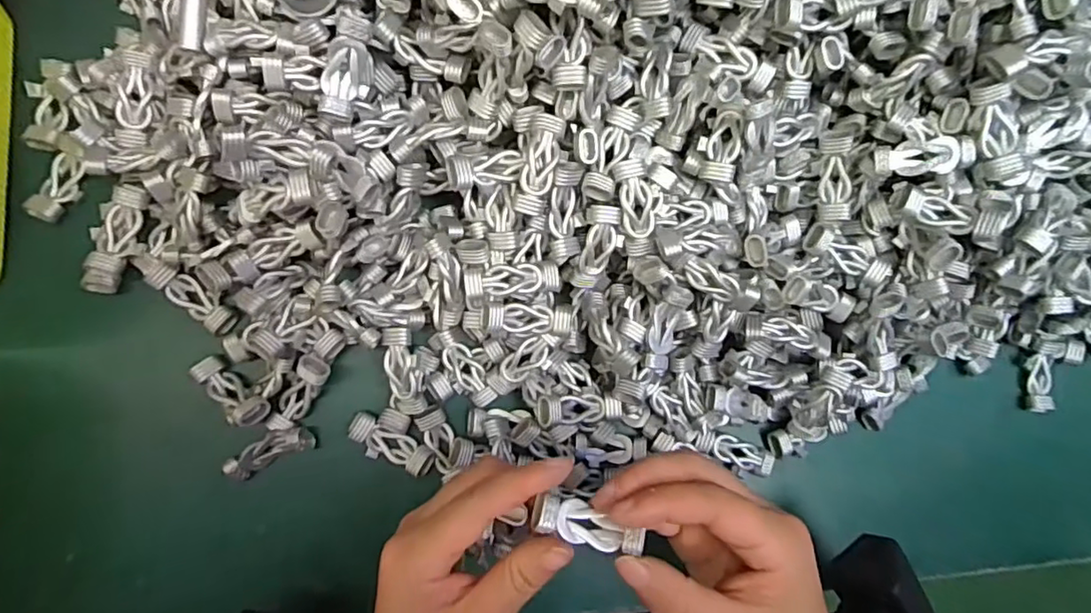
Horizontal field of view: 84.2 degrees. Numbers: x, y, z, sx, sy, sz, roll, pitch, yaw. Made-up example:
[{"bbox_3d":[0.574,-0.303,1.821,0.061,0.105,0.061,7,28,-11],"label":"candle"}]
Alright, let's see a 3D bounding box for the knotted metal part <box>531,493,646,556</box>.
[{"bbox_3d":[0.016,0.082,0.226,0.042,0.011,0.014,19,86,-2],"label":"knotted metal part"}]

